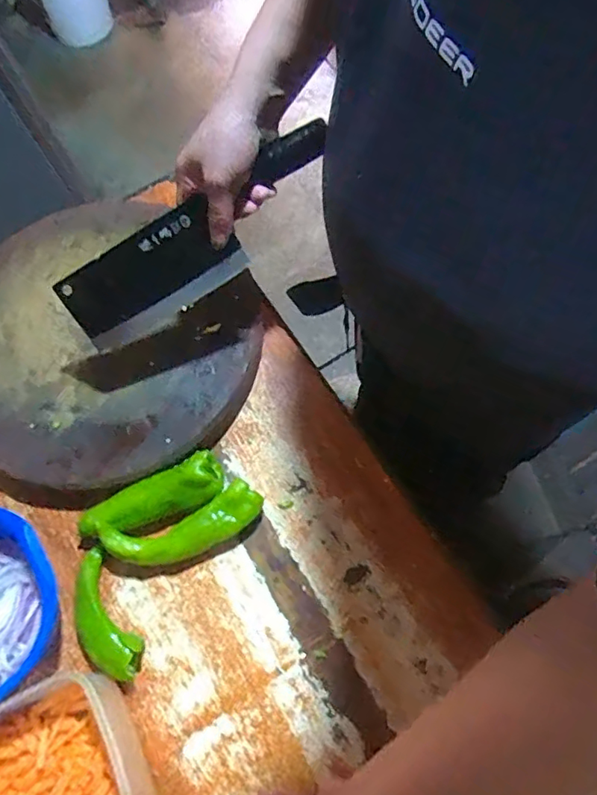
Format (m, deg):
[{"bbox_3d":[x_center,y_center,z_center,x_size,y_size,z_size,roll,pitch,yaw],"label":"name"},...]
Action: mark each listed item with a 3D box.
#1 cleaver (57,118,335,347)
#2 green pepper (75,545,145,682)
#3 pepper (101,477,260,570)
[{"bbox_3d":[-0.091,-0.144,0.505,0.286,0.018,0.081,-31,113,7],"label":"cleaver"},{"bbox_3d":[-0.191,0.212,0.516,0.050,0.027,0.124,-31,68,-7],"label":"green pepper"},{"bbox_3d":[-0.111,0.129,0.533,0.154,0.046,0.058,-23,70,-4],"label":"pepper"}]

